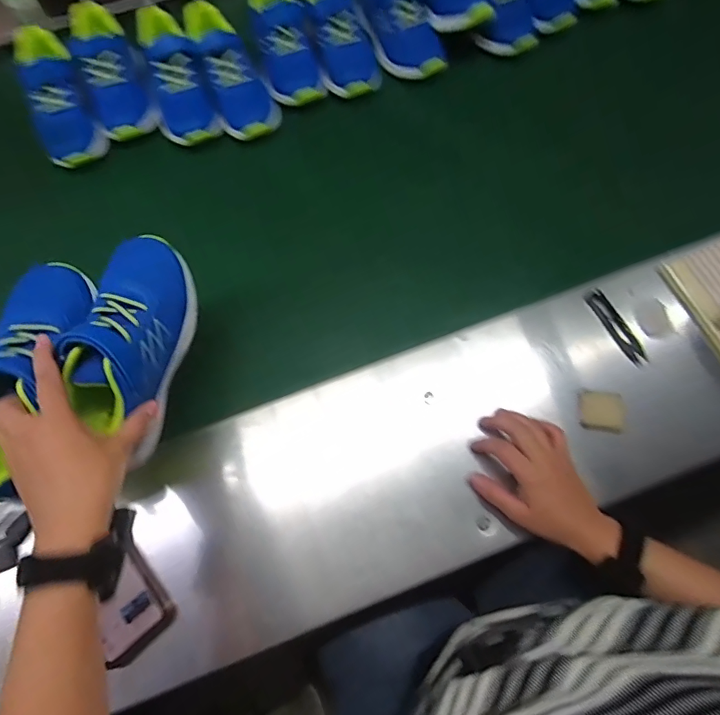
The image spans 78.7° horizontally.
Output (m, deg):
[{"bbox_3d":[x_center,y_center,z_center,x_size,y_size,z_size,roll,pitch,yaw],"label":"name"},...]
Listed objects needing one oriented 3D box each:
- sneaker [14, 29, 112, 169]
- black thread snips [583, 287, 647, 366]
[{"bbox_3d":[-0.462,-0.396,0.670,0.094,0.075,0.216,-25,72,-7],"label":"sneaker"},{"bbox_3d":[0.313,-0.038,0.534,0.021,0.012,0.103,-26,72,-7],"label":"black thread snips"}]

